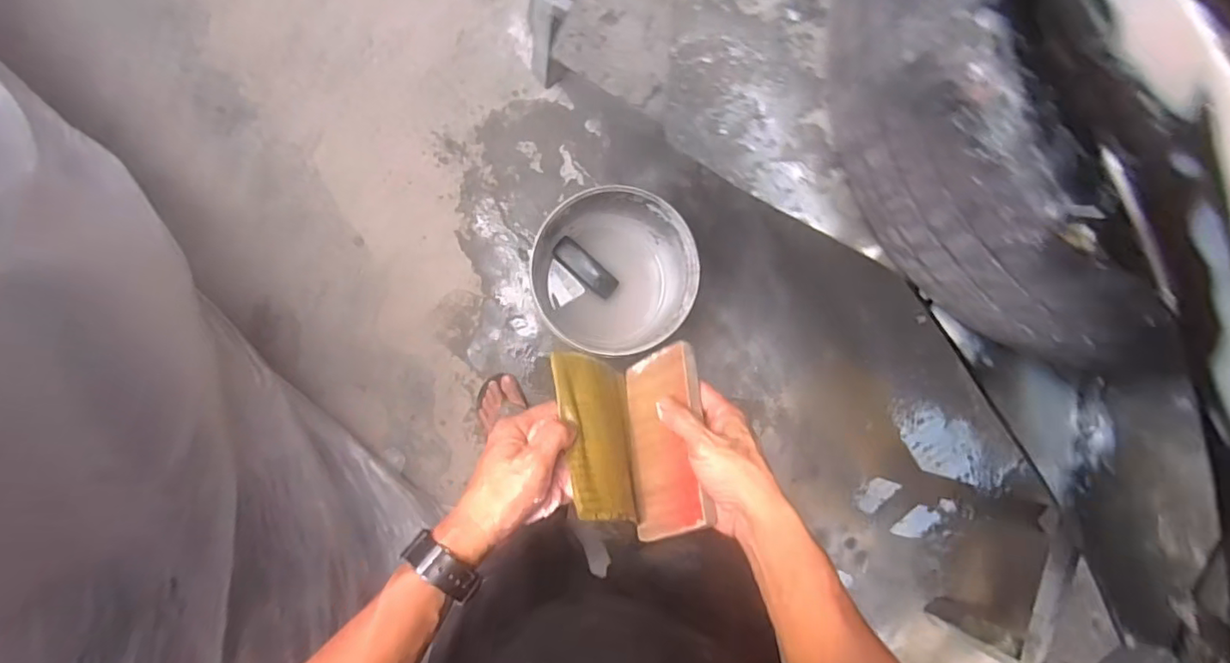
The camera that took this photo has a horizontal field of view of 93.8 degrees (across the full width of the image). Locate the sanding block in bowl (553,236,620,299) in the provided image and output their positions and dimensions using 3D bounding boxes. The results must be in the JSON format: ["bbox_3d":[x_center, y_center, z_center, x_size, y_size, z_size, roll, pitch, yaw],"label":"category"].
[{"bbox_3d":[-0.062,-0.133,1.215,0.154,0.017,0.052,41,86,-5],"label":"sanding block in bowl"}]

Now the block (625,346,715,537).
[{"bbox_3d":[0.044,0.096,0.513,0.014,0.073,0.165,23,55,-40],"label":"block"}]

